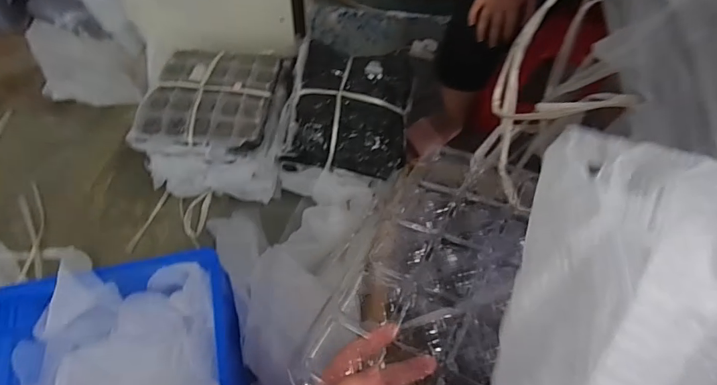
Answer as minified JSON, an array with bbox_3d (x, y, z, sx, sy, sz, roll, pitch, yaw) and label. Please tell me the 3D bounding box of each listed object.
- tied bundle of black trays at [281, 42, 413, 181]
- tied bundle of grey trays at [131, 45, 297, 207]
[{"bbox_3d":[-0.022,-0.226,1.093,0.309,0.095,0.351,10,65,1],"label":"tied bundle of black trays"},{"bbox_3d":[-0.361,-0.188,1.121,0.344,0.189,0.375,3,65,-2],"label":"tied bundle of grey trays"}]

